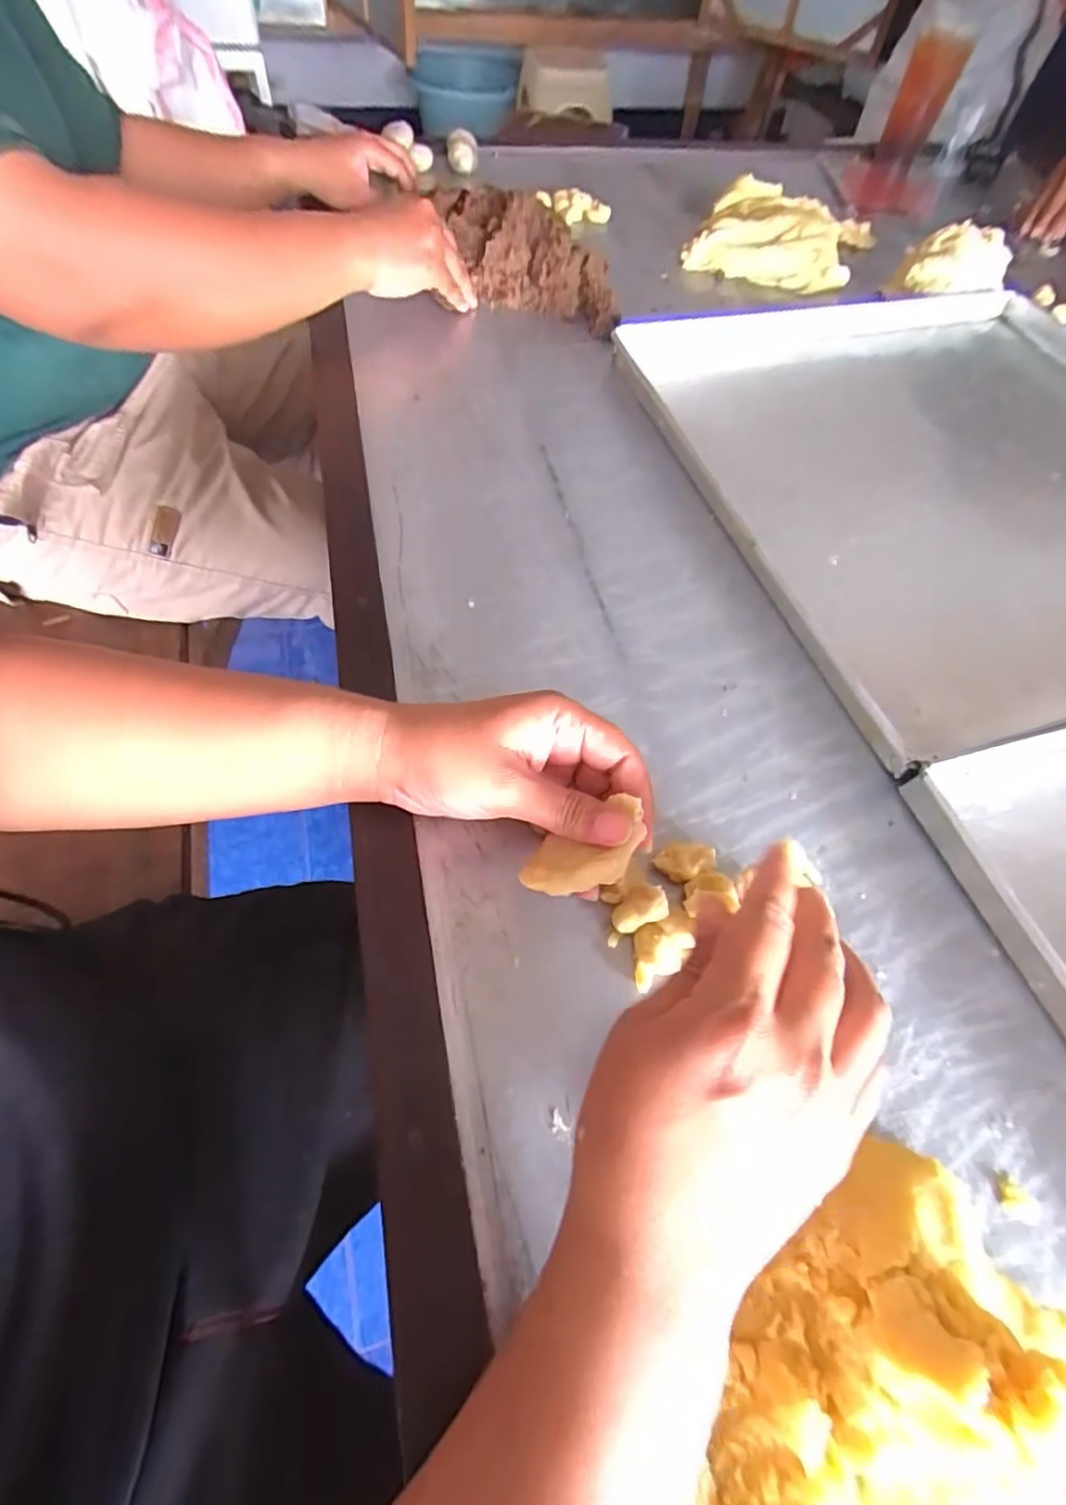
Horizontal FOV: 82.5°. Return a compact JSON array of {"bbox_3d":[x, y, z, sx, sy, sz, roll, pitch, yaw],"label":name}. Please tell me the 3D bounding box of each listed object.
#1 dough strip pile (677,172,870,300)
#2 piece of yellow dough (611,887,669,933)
[{"bbox_3d":[0.304,-0.628,0.740,0.194,0.052,0.188,23,61,10],"label":"dough strip pile"},{"bbox_3d":[0.055,0.082,0.318,0.026,0.023,0.019,-11,61,-10],"label":"piece of yellow dough"}]

